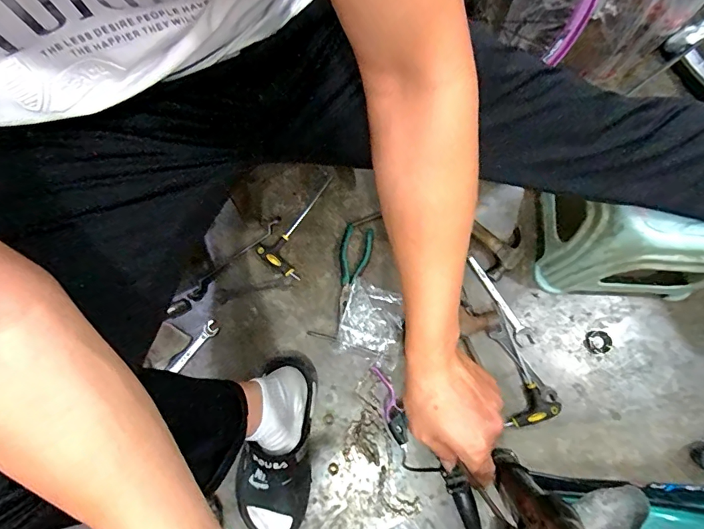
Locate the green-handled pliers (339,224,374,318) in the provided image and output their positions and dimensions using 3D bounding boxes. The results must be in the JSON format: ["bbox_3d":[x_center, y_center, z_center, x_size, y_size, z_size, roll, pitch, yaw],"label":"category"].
[{"bbox_3d":[-0.002,0.009,0.782,0.057,0.019,0.164,13,78,3],"label":"green-handled pliers"}]

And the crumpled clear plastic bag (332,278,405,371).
[{"bbox_3d":[0.037,0.106,0.752,0.114,0.023,0.128,17,83,10],"label":"crumpled clear plastic bag"}]

